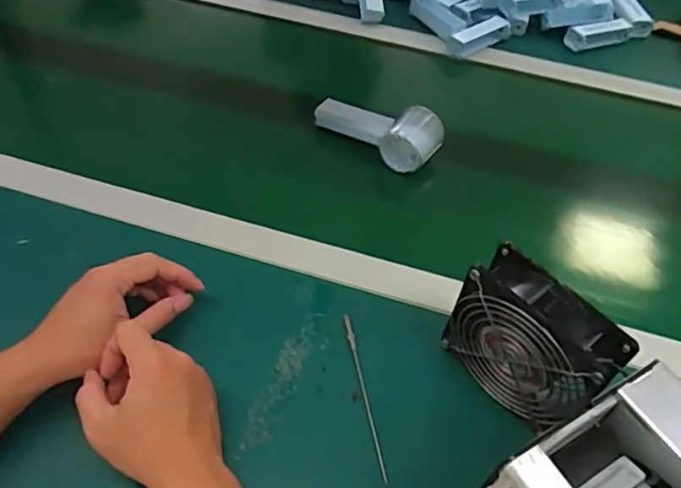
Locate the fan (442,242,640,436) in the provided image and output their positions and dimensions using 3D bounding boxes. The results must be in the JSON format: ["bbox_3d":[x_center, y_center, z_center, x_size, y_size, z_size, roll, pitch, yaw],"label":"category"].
[{"bbox_3d":[0.144,0.081,0.430,0.048,0.119,0.118,-31,59,-27],"label":"fan"}]

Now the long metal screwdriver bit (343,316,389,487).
[{"bbox_3d":[0.019,0.123,0.467,0.006,0.007,0.145,-7,50,-8],"label":"long metal screwdriver bit"}]

